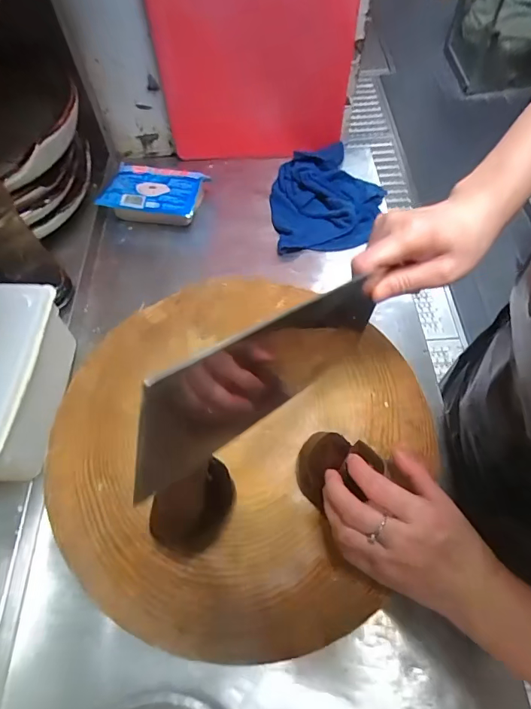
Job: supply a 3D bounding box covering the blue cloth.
[{"bbox_3d":[0.100,-0.265,0.701,0.181,0.032,0.213,-6,60,-3],"label":"blue cloth"}]

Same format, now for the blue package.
[{"bbox_3d":[-0.177,-0.256,0.689,0.146,0.043,0.099,6,61,5],"label":"blue package"}]

